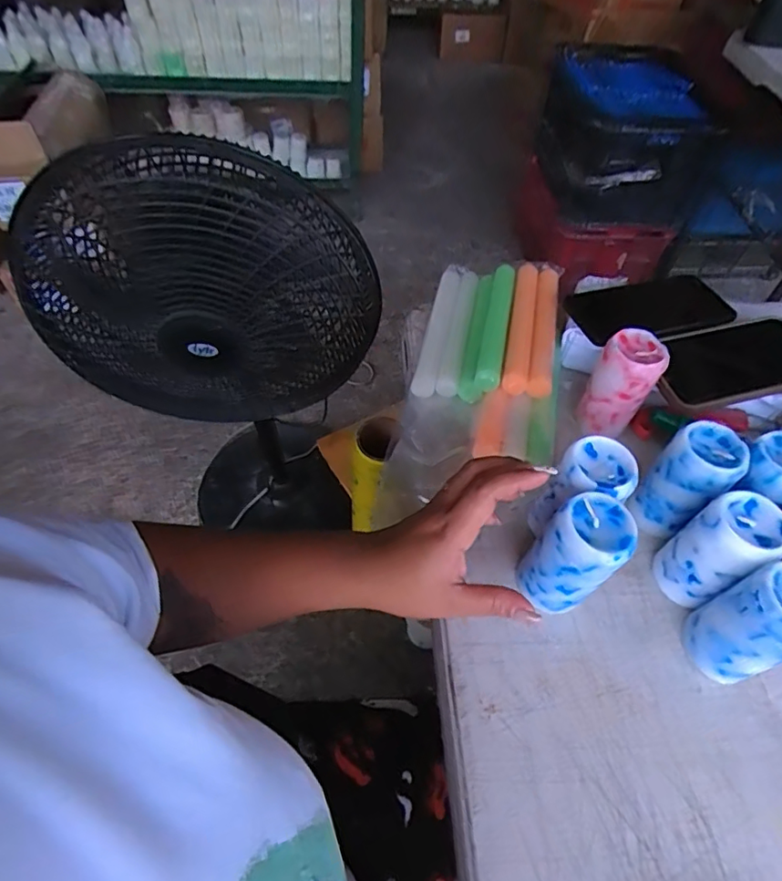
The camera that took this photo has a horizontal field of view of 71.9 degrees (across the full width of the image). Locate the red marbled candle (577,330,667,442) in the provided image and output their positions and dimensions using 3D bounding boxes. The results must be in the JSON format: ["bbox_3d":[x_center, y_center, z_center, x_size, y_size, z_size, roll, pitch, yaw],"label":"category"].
[{"bbox_3d":[0.203,-0.048,0.479,0.048,0.084,0.055,29,57,18],"label":"red marbled candle"}]

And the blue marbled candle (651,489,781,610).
[{"bbox_3d":[0.234,0.080,0.388,0.049,0.093,0.050,-31,60,-24],"label":"blue marbled candle"}]

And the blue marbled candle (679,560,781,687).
[{"bbox_3d":[0.239,0.122,0.355,0.048,0.093,0.051,-17,55,-15],"label":"blue marbled candle"}]

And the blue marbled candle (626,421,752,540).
[{"bbox_3d":[0.230,0.033,0.418,0.054,0.083,0.047,-29,59,-22],"label":"blue marbled candle"}]

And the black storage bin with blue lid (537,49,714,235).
[{"bbox_3d":[0.663,-0.889,1.593,0.397,0.300,0.524,4,52,1],"label":"black storage bin with blue lid"}]

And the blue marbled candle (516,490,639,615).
[{"bbox_3d":[0.128,0.082,0.377,0.055,0.098,0.049,-34,61,-25],"label":"blue marbled candle"}]

